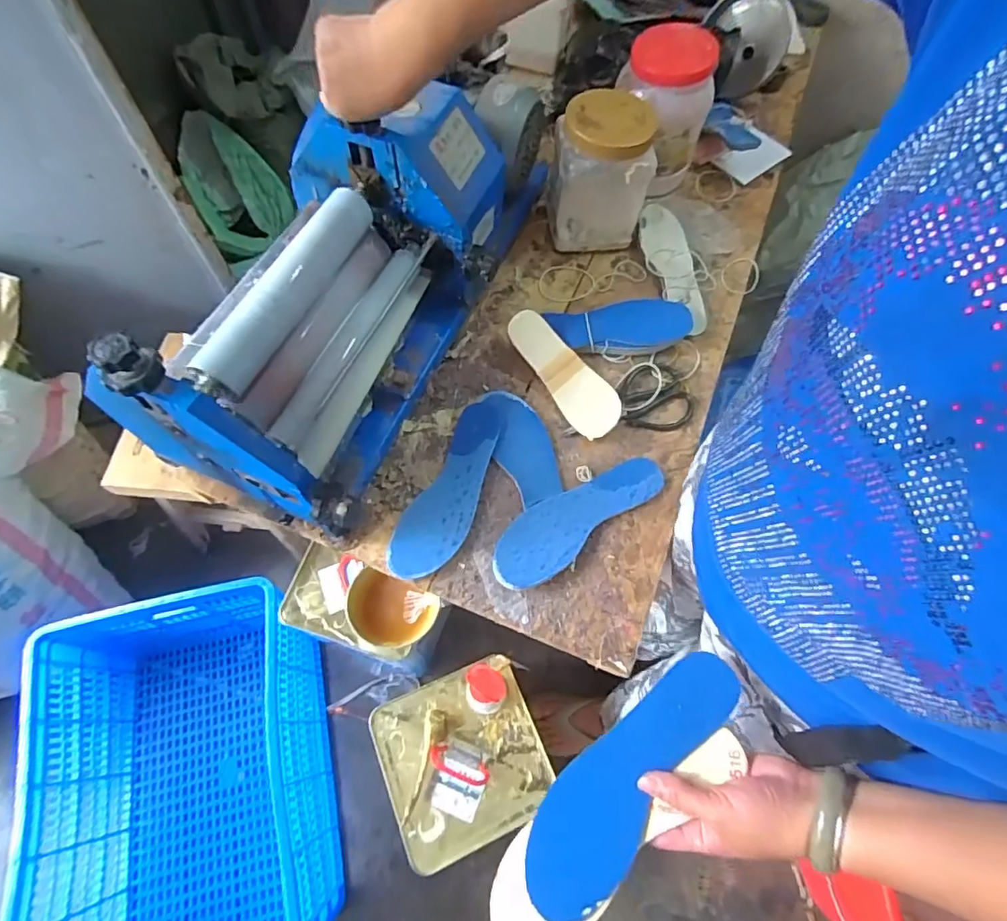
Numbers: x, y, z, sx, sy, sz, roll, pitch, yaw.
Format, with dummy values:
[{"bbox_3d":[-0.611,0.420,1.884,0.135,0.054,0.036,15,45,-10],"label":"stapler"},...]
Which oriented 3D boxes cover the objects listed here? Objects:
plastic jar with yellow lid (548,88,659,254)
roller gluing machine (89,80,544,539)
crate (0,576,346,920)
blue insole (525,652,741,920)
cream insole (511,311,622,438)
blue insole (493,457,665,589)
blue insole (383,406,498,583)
[{"bbox_3d":[0.133,-0.405,0.766,0.123,0.172,0.108,-3,65,-4],"label":"plastic jar with yellow lid"},{"bbox_3d":[-0.151,-0.234,0.617,0.232,0.247,0.582,24,62,9],"label":"roller gluing machine"},{"bbox_3d":[-0.554,0.577,0.968,0.406,0.313,0.584,-13,66,-9],"label":"crate"},{"bbox_3d":[0.098,0.251,0.432,0.073,0.009,0.227,33,80,31],"label":"blue insole"},{"bbox_3d":[0.082,-0.116,0.692,0.070,0.049,0.183,-34,70,-17],"label":"cream insole"},{"bbox_3d":[0.087,0.062,0.622,0.235,0.019,0.073,-35,71,-17],"label":"blue insole"},{"bbox_3d":[-0.061,0.032,0.637,0.074,0.014,0.230,21,65,7],"label":"blue insole"}]

